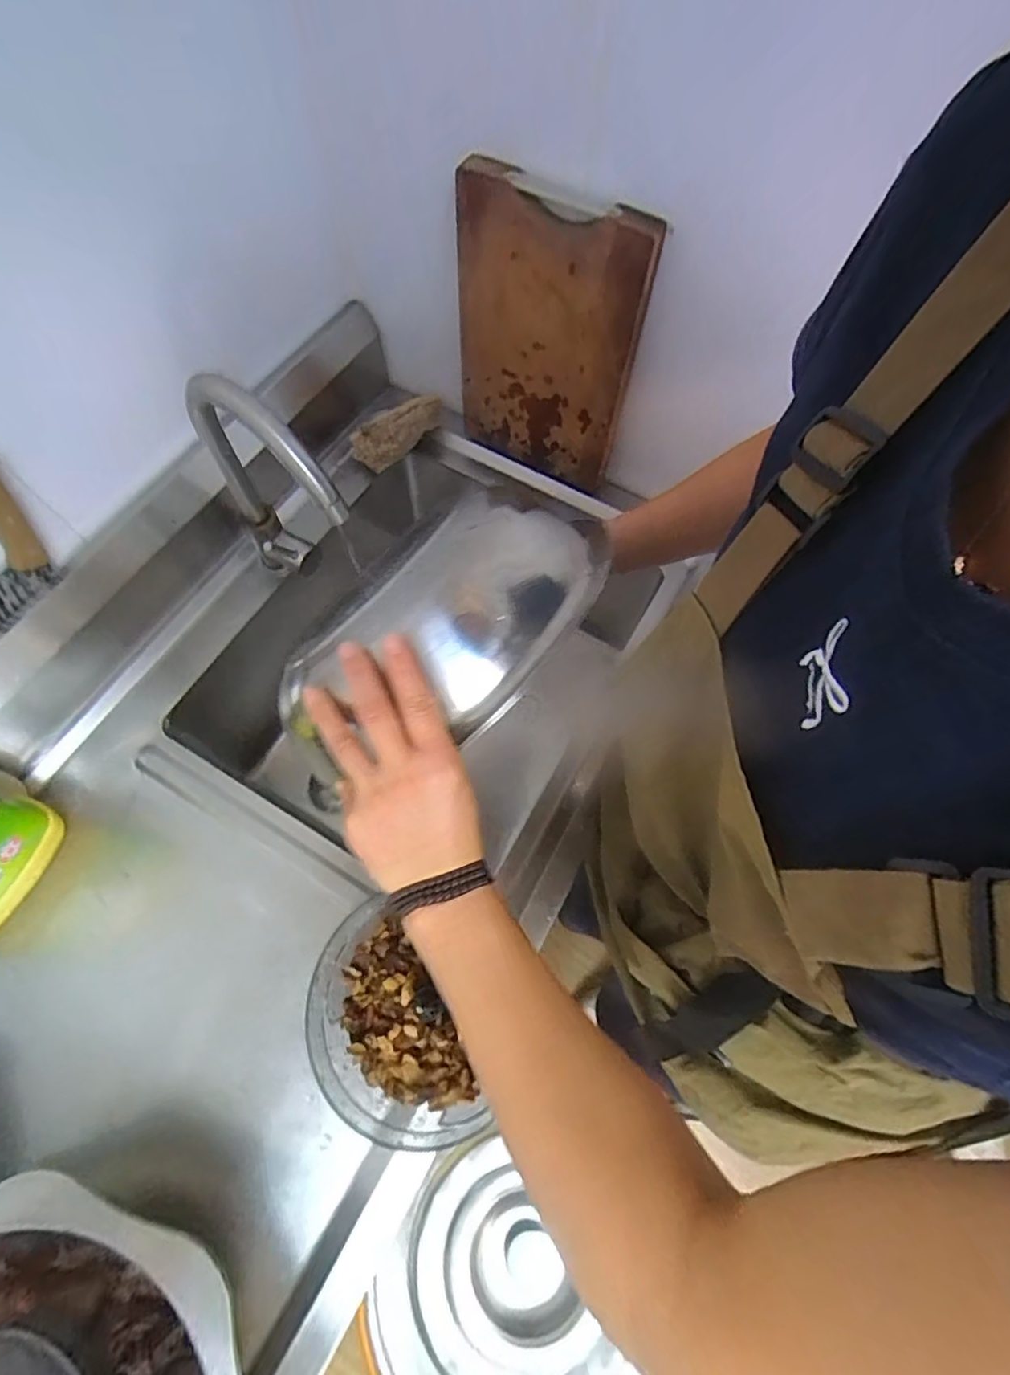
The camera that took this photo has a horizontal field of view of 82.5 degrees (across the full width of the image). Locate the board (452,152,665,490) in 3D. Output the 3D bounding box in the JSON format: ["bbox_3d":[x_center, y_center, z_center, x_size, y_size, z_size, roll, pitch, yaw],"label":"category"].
[{"bbox_3d":[0.038,-0.376,0.649,0.209,0.298,0.025,29,67,11],"label":"board"}]

